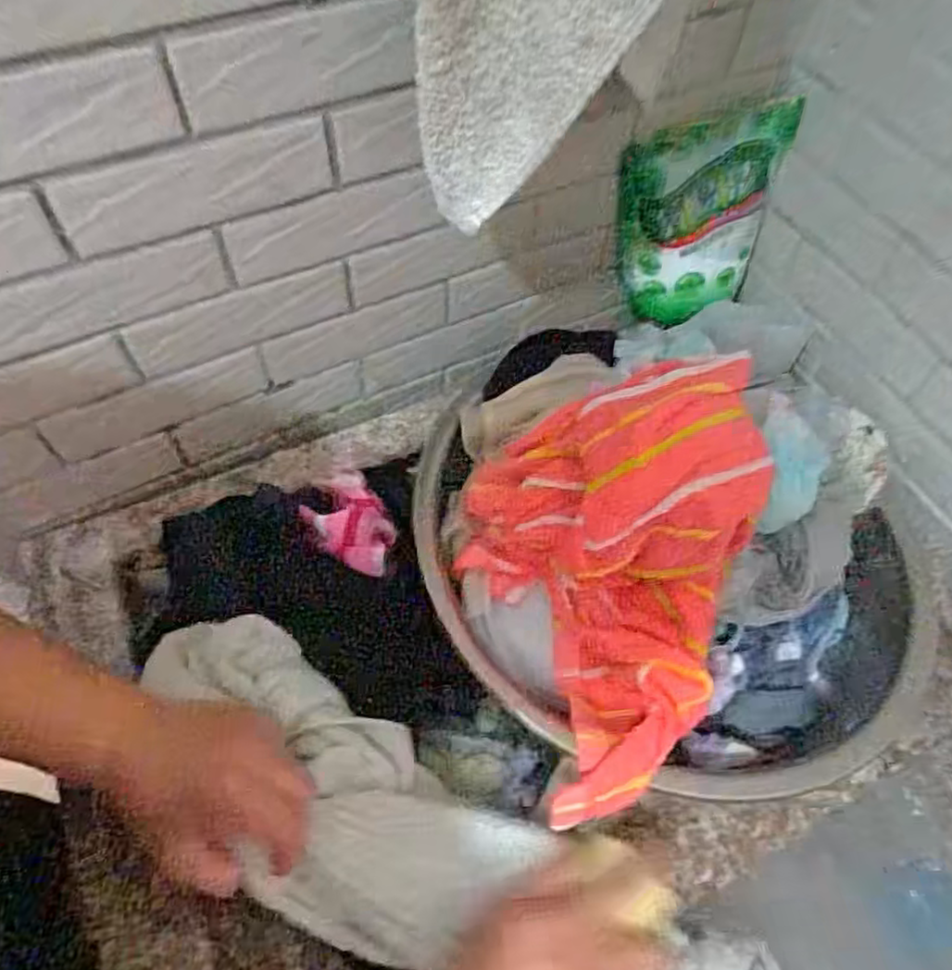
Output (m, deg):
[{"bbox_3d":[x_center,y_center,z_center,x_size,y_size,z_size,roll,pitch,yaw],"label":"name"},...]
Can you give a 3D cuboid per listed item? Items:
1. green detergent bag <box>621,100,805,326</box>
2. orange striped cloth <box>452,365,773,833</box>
[{"bbox_3d":[0.185,-0.211,0.573,0.141,0.158,0.048,-20,60,-14],"label":"green detergent bag"},{"bbox_3d":[0.089,0.047,0.403,0.163,0.140,0.209,-19,60,-14],"label":"orange striped cloth"}]

